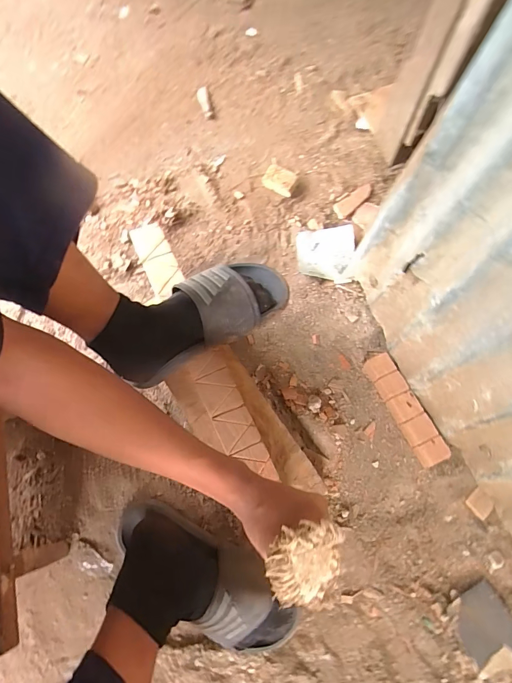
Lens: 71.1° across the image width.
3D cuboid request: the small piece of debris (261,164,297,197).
[{"bbox_3d":[0.049,-0.348,0.769,0.066,0.027,0.048,26,70,9],"label":"small piece of debris"}]

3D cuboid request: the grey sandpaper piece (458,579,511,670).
[{"bbox_3d":[0.314,0.391,0.484,0.077,0.011,0.088,-24,70,-11],"label":"grey sandpaper piece"}]

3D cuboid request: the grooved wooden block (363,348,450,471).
[{"bbox_3d":[0.240,0.108,0.589,0.049,0.035,0.196,-24,70,-11],"label":"grooved wooden block"}]

